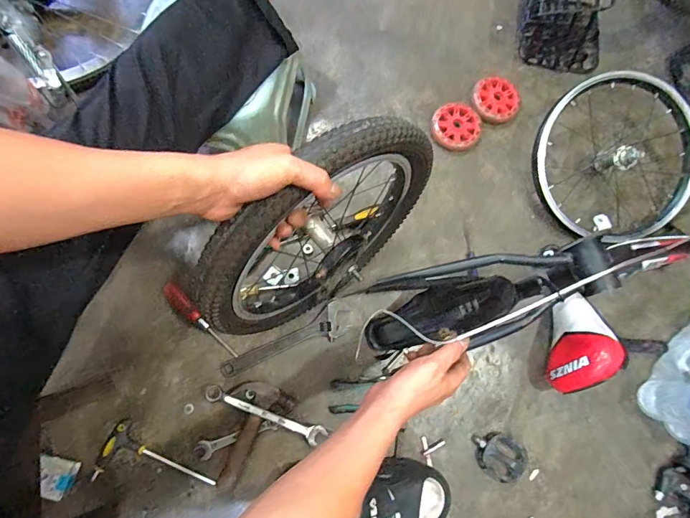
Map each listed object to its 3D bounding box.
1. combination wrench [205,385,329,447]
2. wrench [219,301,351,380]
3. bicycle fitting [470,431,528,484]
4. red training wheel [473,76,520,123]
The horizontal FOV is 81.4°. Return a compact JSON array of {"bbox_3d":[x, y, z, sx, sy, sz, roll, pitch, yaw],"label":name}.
[{"bbox_3d":[-0.132,0.263,0.677,0.213,0.010,0.032,26,79,-5],"label":"combination wrench"},{"bbox_3d":[-0.101,0.156,0.721,0.242,0.012,0.057,-28,81,-8],"label":"wrench"},{"bbox_3d":[0.273,0.347,0.699,0.086,0.025,0.080,1,78,-3],"label":"bicycle fitting"},{"bbox_3d":[0.317,-0.333,0.845,0.095,0.026,0.095,1,78,-3],"label":"red training wheel"}]

